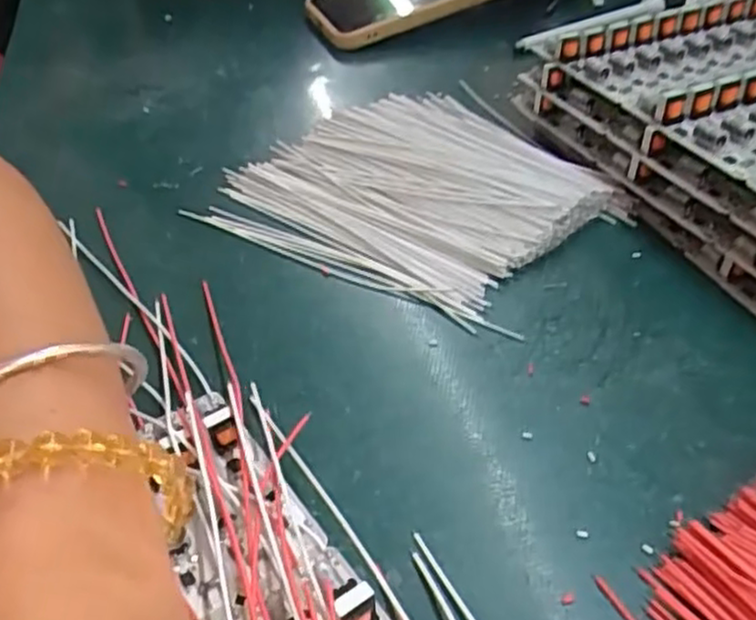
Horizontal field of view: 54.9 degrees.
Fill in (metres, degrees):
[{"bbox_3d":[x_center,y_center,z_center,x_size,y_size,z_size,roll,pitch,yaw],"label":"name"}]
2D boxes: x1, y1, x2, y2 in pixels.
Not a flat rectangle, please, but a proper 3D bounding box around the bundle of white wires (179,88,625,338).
[{"bbox_3d":[0.021,-0.060,0.342,0.162,0.015,0.138,27,50,30],"label":"bundle of white wires"}]

